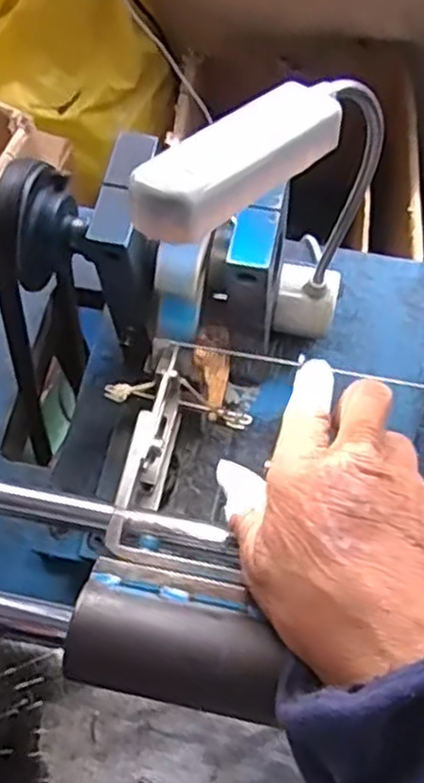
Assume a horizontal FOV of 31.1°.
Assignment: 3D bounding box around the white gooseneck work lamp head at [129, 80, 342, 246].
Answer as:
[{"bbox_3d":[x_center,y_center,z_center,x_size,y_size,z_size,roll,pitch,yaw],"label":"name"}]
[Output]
[{"bbox_3d":[0.010,-0.076,0.242,0.026,0.019,0.090,40,59,17],"label":"white gooseneck work lamp head"}]

